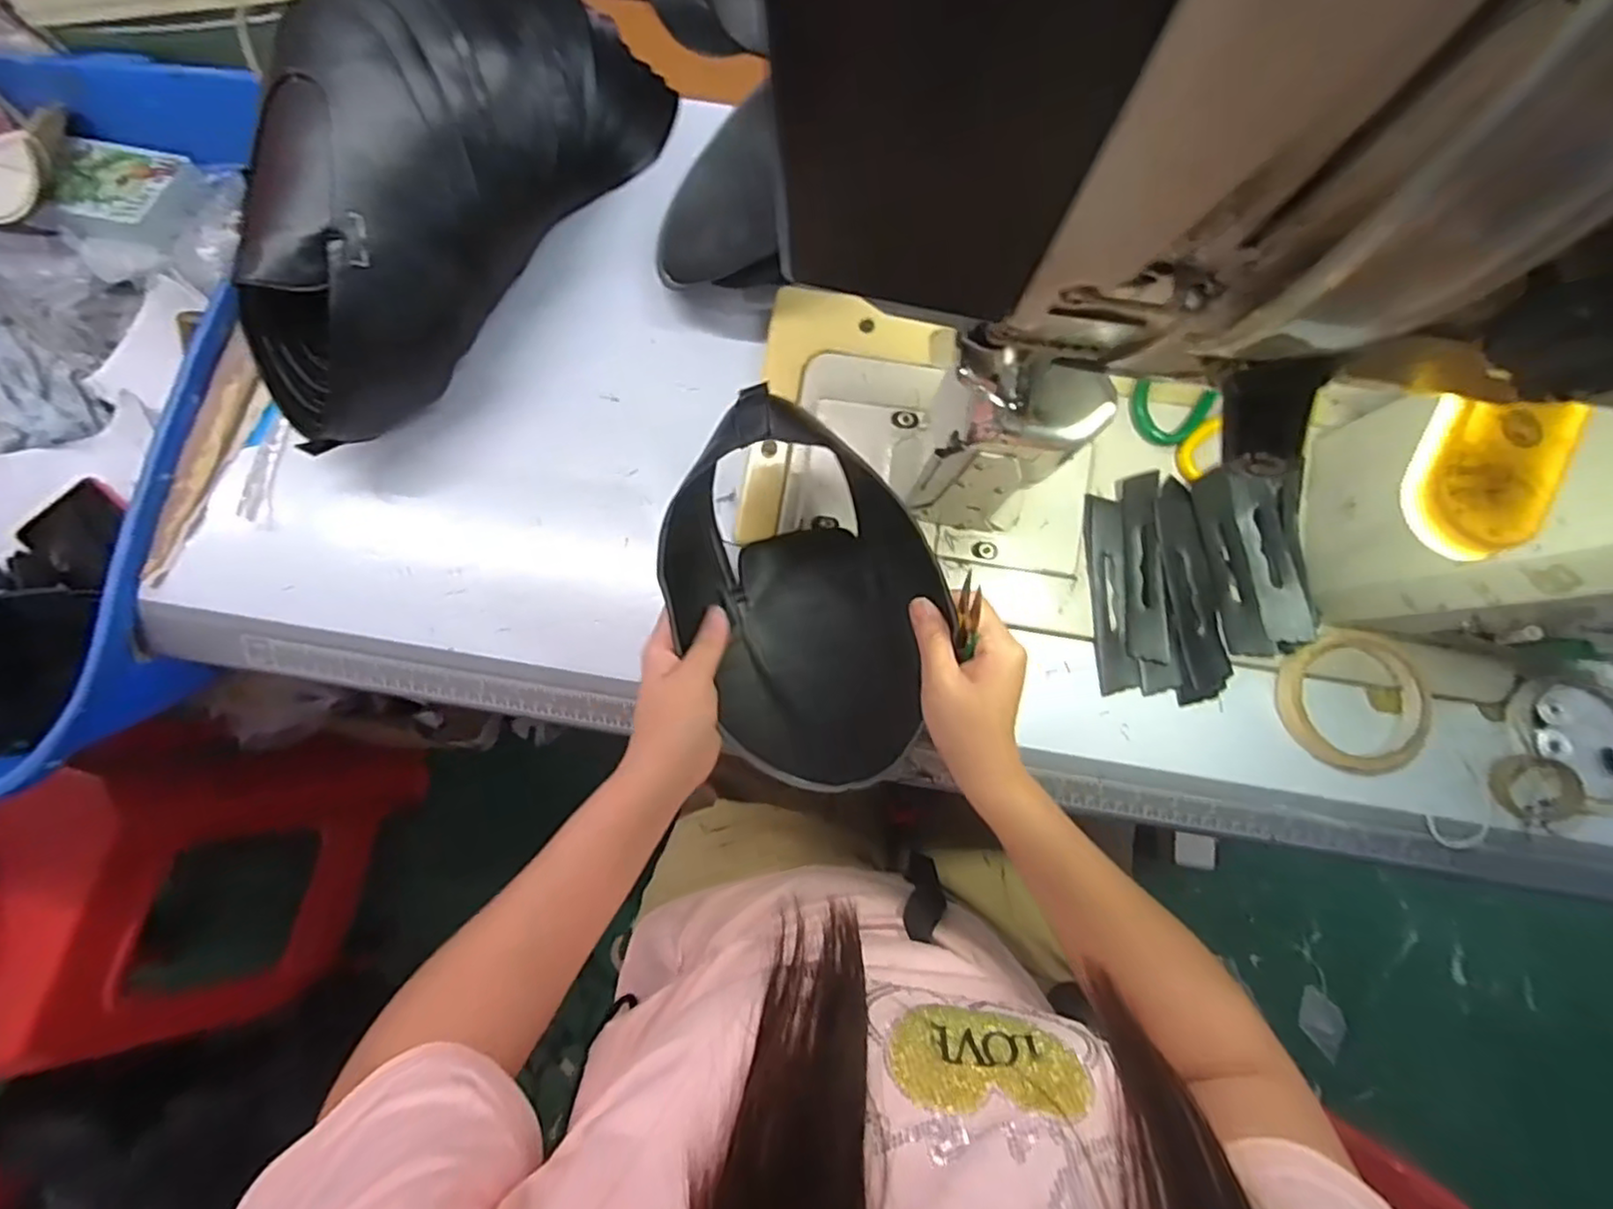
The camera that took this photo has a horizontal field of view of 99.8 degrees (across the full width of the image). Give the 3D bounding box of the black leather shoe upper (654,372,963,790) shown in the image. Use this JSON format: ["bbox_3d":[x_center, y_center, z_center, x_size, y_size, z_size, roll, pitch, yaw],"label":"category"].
[{"bbox_3d":[0.001,0.000,0.412,0.149,0.135,0.217,-21,78,-5],"label":"black leather shoe upper"}]

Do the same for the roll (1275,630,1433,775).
[{"bbox_3d":[0.359,0.062,0.444,0.091,0.022,0.093,0,77,0],"label":"roll"}]

